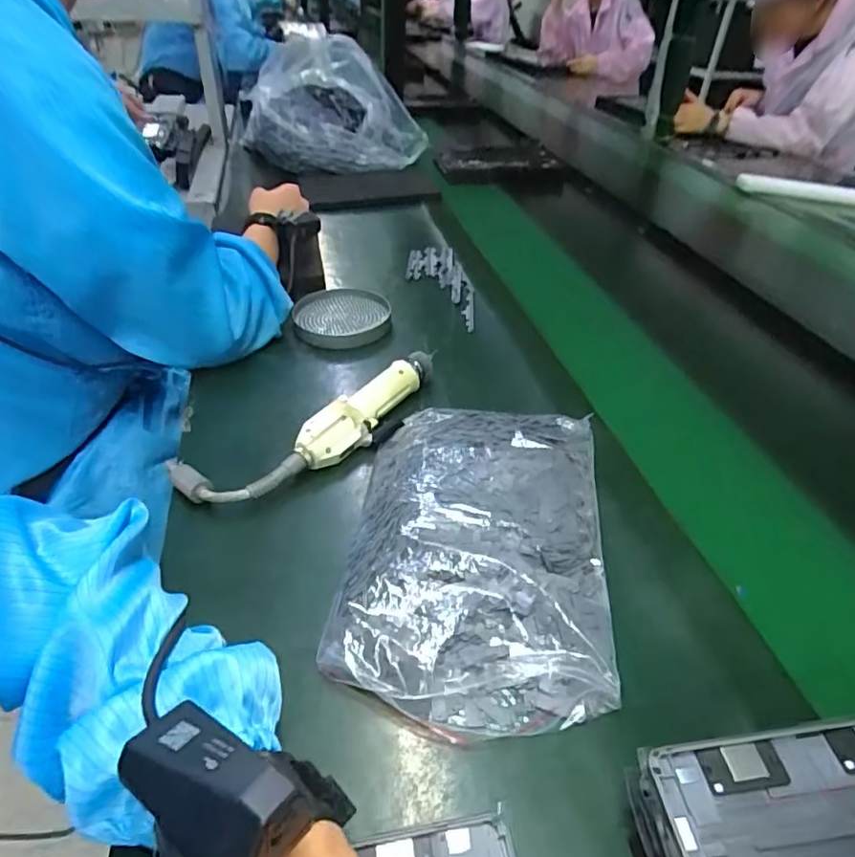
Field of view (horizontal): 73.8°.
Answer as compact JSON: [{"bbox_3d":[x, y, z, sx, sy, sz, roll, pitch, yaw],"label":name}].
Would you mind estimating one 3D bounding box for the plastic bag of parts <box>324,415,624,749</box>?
[{"bbox_3d":[0.038,0.076,0.419,0.176,0.039,0.270,9,40,3],"label":"plastic bag of parts"}]

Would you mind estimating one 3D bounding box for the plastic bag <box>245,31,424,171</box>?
[{"bbox_3d":[-0.187,-0.610,1.097,0.363,0.202,0.184,2,40,-1],"label":"plastic bag"}]

